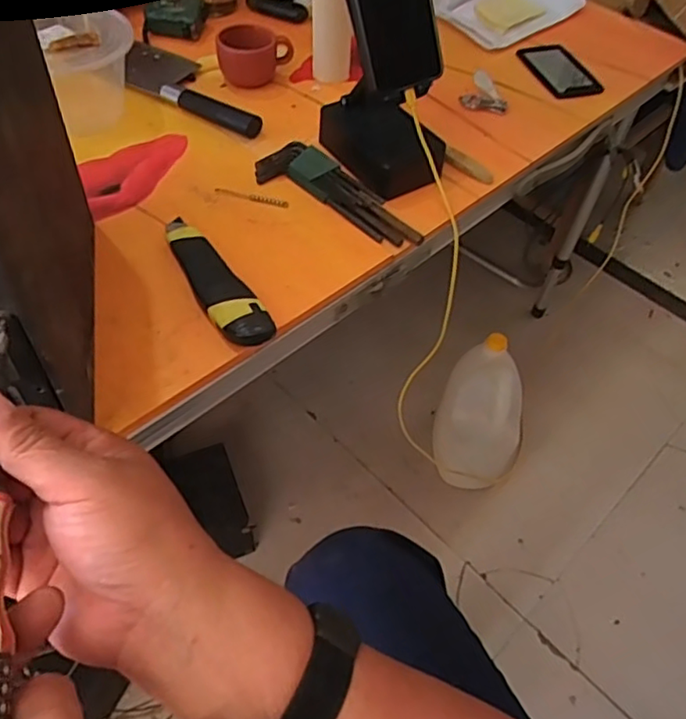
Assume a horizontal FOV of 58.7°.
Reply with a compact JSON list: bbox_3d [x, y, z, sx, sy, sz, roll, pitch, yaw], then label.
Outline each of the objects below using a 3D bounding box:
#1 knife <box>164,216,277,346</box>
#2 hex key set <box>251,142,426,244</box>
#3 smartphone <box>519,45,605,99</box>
[{"bbox_3d":[-0.107,-0.068,0.496,0.038,0.020,0.155,-25,59,-22],"label":"knife"},{"bbox_3d":[-0.003,-0.155,0.569,0.174,0.020,0.051,35,58,20],"label":"hex key set"},{"bbox_3d":[0.260,-0.361,0.750,0.070,0.010,0.121,-12,55,-14],"label":"smartphone"}]

